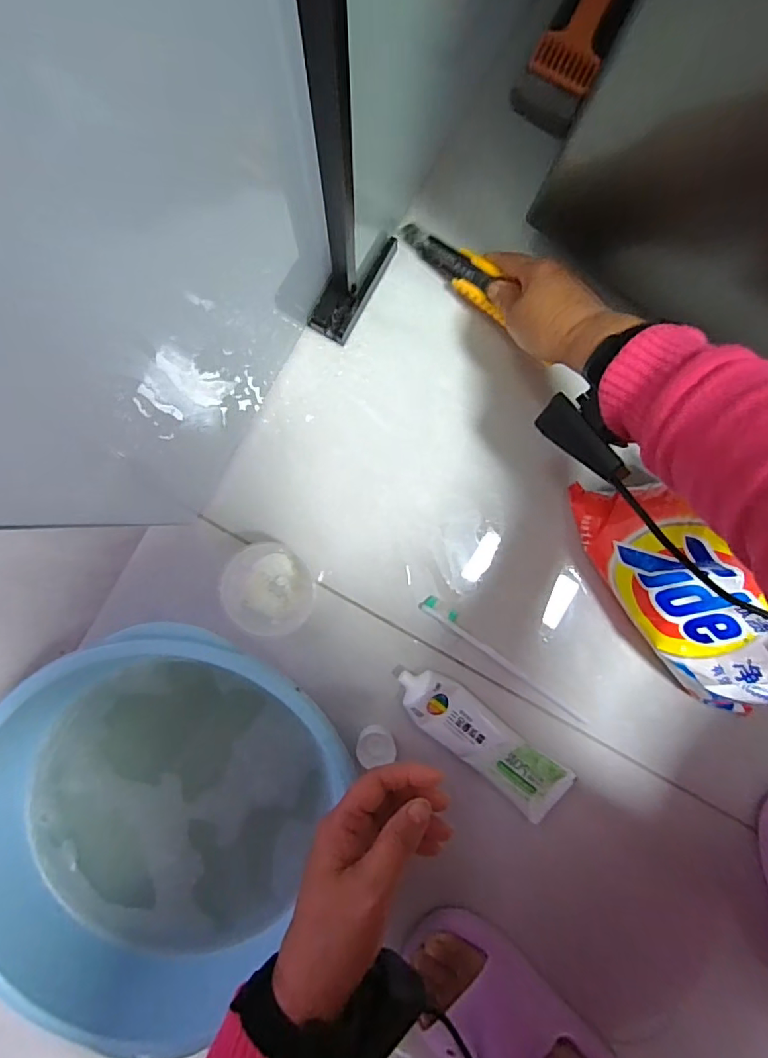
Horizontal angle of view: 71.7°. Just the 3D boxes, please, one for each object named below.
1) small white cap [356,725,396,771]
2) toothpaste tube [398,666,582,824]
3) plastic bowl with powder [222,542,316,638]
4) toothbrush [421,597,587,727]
[{"bbox_3d":[-0.008,0.191,0.469,0.033,0.020,0.028,-15,92,0],"label":"small white cap"},{"bbox_3d":[0.088,0.186,0.468,0.178,0.027,0.051,42,91,-2],"label":"toothpaste tube"},{"bbox_3d":[-0.095,0.048,0.449,0.077,0.054,0.070,45,91,-2],"label":"plastic bowl with powder"},{"bbox_3d":[0.108,0.117,0.477,0.178,0.009,0.015,36,91,-2],"label":"toothbrush"}]

